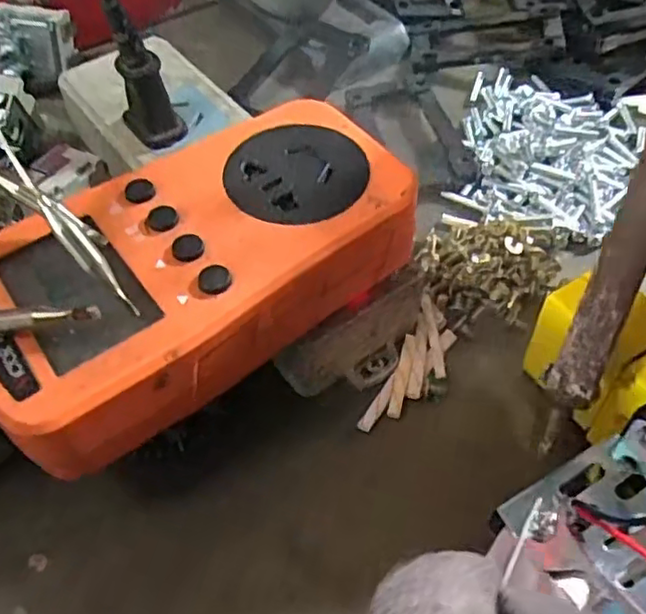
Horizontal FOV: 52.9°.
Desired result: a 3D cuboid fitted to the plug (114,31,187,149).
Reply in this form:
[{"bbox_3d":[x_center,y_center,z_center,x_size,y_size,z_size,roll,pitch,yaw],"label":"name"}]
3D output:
[{"bbox_3d":[-0.065,-0.081,0.240,0.020,0.042,0.018,-14,55,-12],"label":"plug"}]

